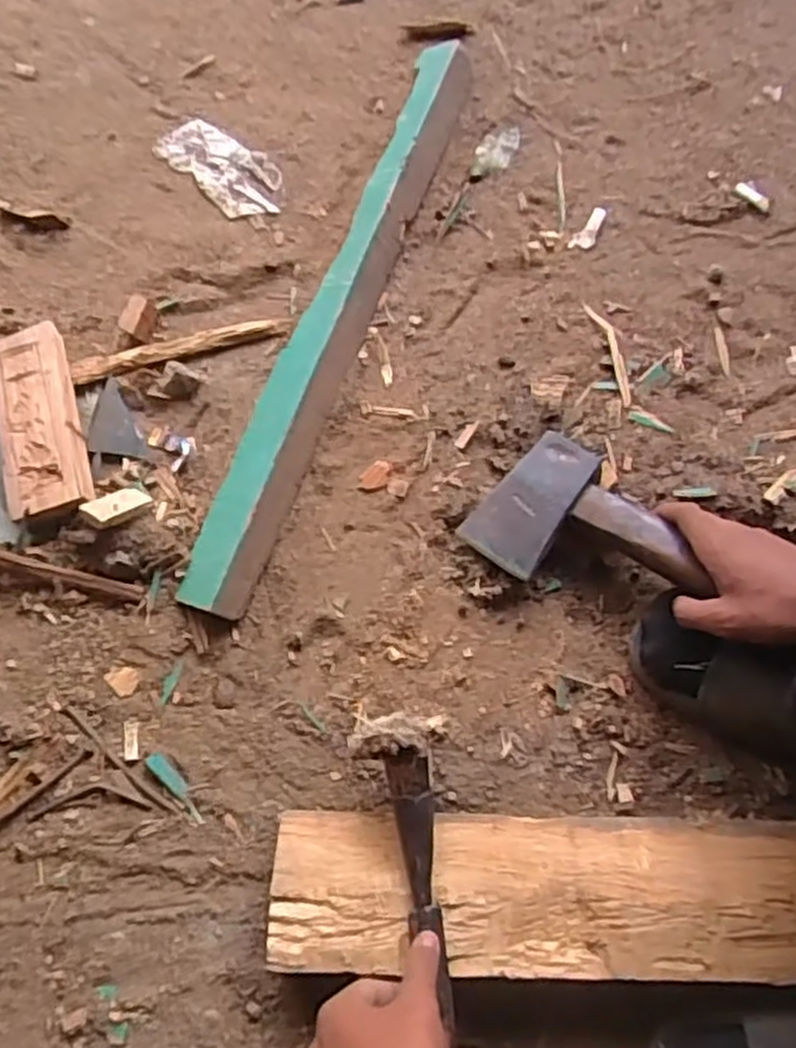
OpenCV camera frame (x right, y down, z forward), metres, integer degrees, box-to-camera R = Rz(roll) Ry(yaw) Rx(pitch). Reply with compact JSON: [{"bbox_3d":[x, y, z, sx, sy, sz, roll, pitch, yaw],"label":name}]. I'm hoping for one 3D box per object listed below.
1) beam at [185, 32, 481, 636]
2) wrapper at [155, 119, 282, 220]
[{"bbox_3d":[-0.051,-0.188,0.658,0.052,0.032,0.551,20,78,8],"label":"beam"},{"bbox_3d":[-0.159,-0.331,0.714,0.128,0.004,0.067,43,82,12],"label":"wrapper"}]

